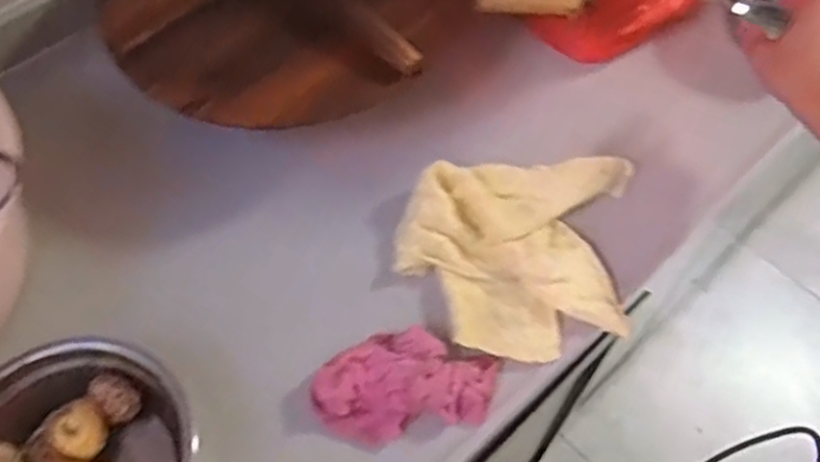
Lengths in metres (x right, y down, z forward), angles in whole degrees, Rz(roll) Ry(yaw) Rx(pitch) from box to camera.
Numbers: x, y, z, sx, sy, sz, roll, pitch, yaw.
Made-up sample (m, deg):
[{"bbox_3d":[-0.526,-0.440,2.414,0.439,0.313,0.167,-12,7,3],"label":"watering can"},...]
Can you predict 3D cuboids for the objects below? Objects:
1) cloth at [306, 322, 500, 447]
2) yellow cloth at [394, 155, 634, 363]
[{"bbox_3d":[-0.003,0.111,0.535,0.136,0.045,0.078,-12,60,-7],"label":"cloth"},{"bbox_3d":[0.086,0.012,0.588,0.188,0.030,0.181,4,59,3],"label":"yellow cloth"}]

